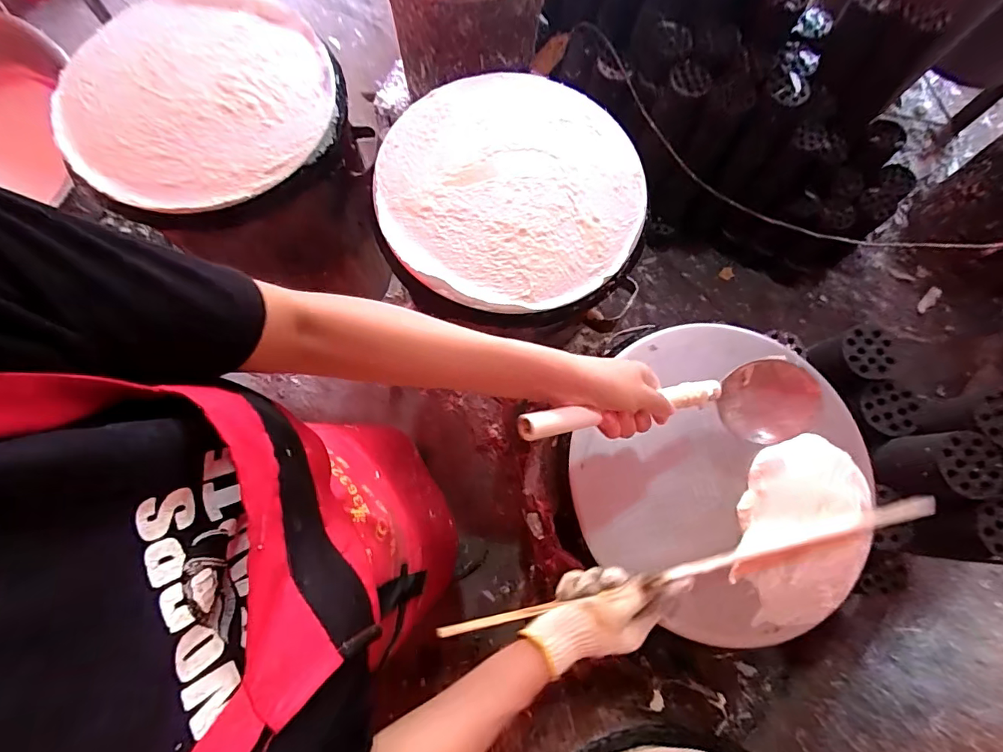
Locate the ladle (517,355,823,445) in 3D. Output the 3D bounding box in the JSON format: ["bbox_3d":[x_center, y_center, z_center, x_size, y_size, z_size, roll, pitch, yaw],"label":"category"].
[{"bbox_3d":[0.157,0.033,0.444,0.317,0.083,0.076,-3,75,-24],"label":"ladle"}]

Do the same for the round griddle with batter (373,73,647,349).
[{"bbox_3d":[0.017,-0.254,0.665,0.361,0.034,0.387,0,76,-1],"label":"round griddle with batter"}]

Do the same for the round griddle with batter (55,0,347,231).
[{"bbox_3d":[-0.424,-0.392,0.669,0.365,0.045,0.369,0,76,-1],"label":"round griddle with batter"}]

